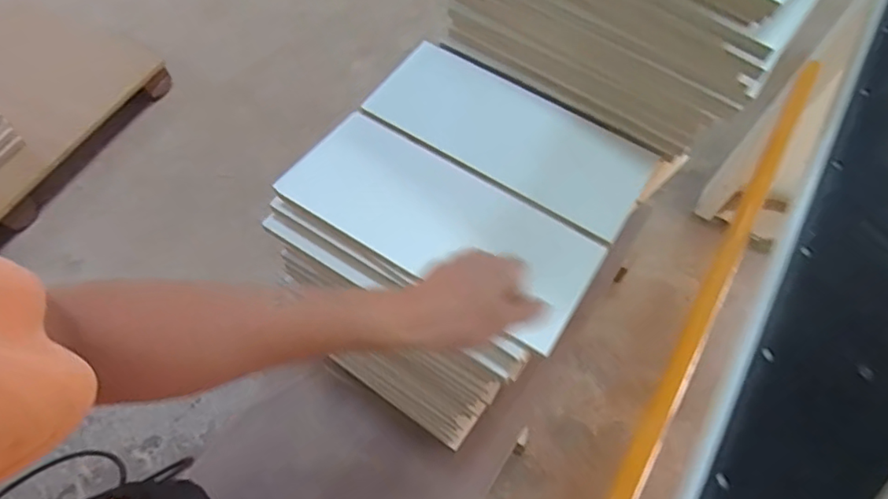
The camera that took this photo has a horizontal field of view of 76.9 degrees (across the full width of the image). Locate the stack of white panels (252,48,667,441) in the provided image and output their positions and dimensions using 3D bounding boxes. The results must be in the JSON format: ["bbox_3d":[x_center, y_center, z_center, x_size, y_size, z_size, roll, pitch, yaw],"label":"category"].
[{"bbox_3d":[0.015,0.047,1.043,0.429,0.658,0.419,32,66,14],"label":"stack of white panels"}]

